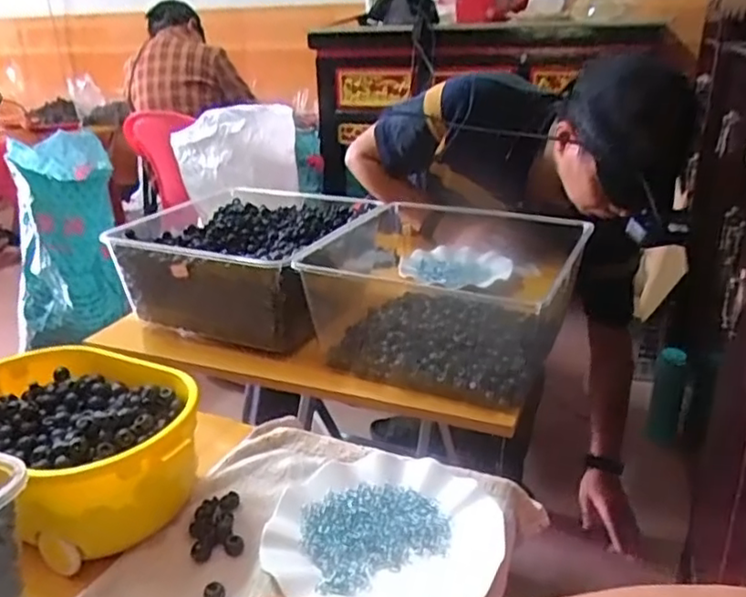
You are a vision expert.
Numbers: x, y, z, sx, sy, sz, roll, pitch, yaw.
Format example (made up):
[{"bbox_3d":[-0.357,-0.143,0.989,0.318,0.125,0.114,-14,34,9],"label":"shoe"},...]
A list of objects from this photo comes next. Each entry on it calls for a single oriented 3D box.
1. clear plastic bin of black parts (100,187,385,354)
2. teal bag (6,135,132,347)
[{"bbox_3d":[-0.169,-0.057,0.955,0.305,0.131,0.299,9,25,25],"label":"clear plastic bin of black parts"},{"bbox_3d":[-0.783,-0.140,1.653,0.286,0.459,0.363,-13,25,-25],"label":"teal bag"}]

